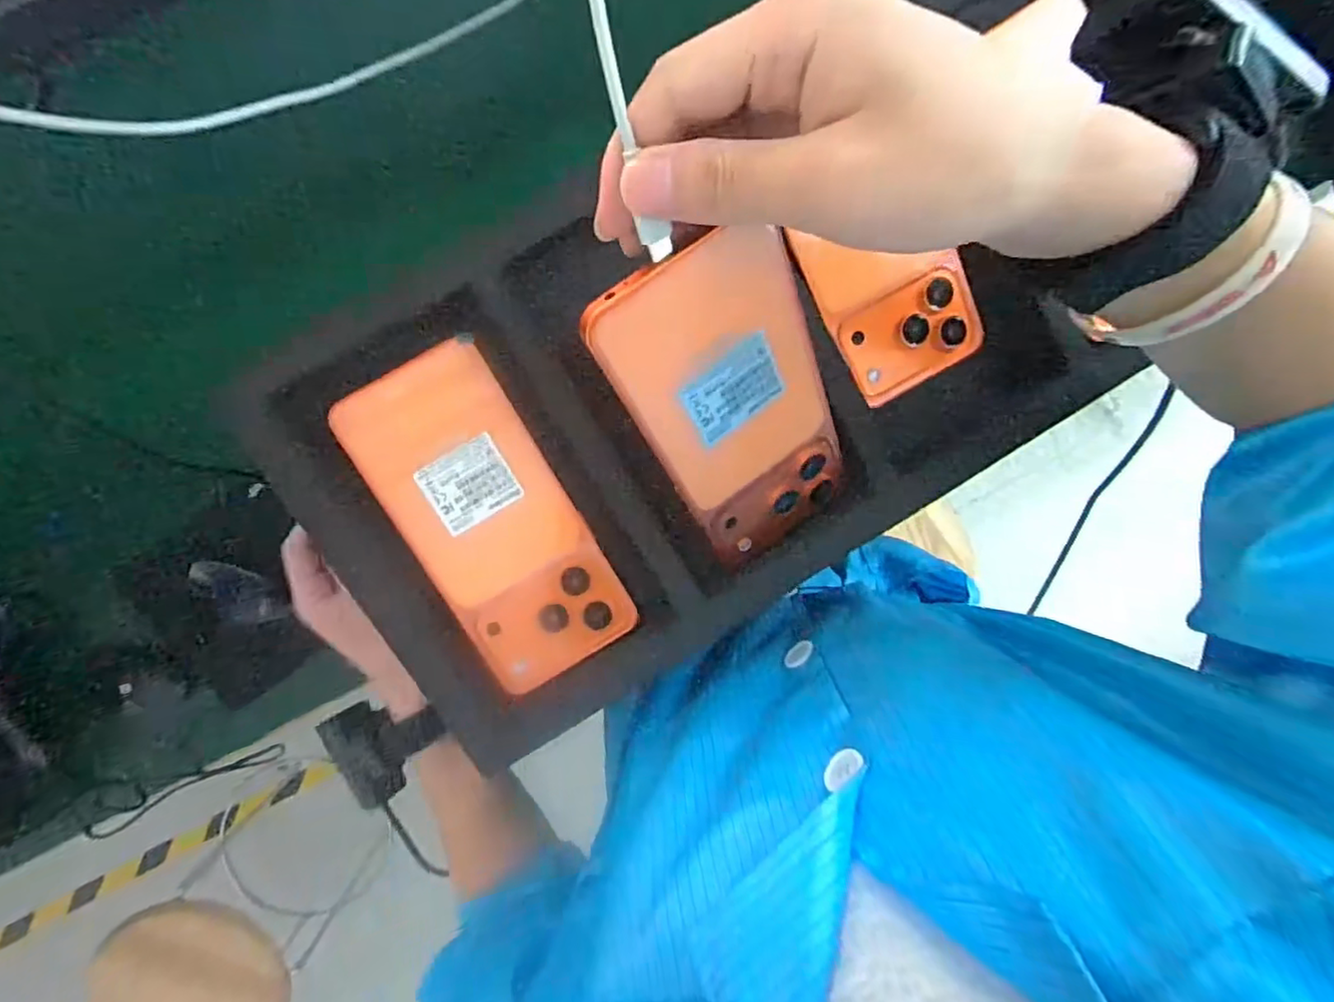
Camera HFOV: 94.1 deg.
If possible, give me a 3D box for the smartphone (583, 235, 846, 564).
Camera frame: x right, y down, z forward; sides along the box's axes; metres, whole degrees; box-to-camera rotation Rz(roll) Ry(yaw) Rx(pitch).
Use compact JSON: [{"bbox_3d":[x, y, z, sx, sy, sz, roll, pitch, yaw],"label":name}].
[{"bbox_3d":[0.035,-0.037,0.256,0.083,0.007,0.153,-35,137,-2],"label":"smartphone"}]

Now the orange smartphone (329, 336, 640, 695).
[{"bbox_3d":[-0.084,0.010,0.298,0.074,0.009,0.161,-31,96,-3],"label":"orange smartphone"}]

